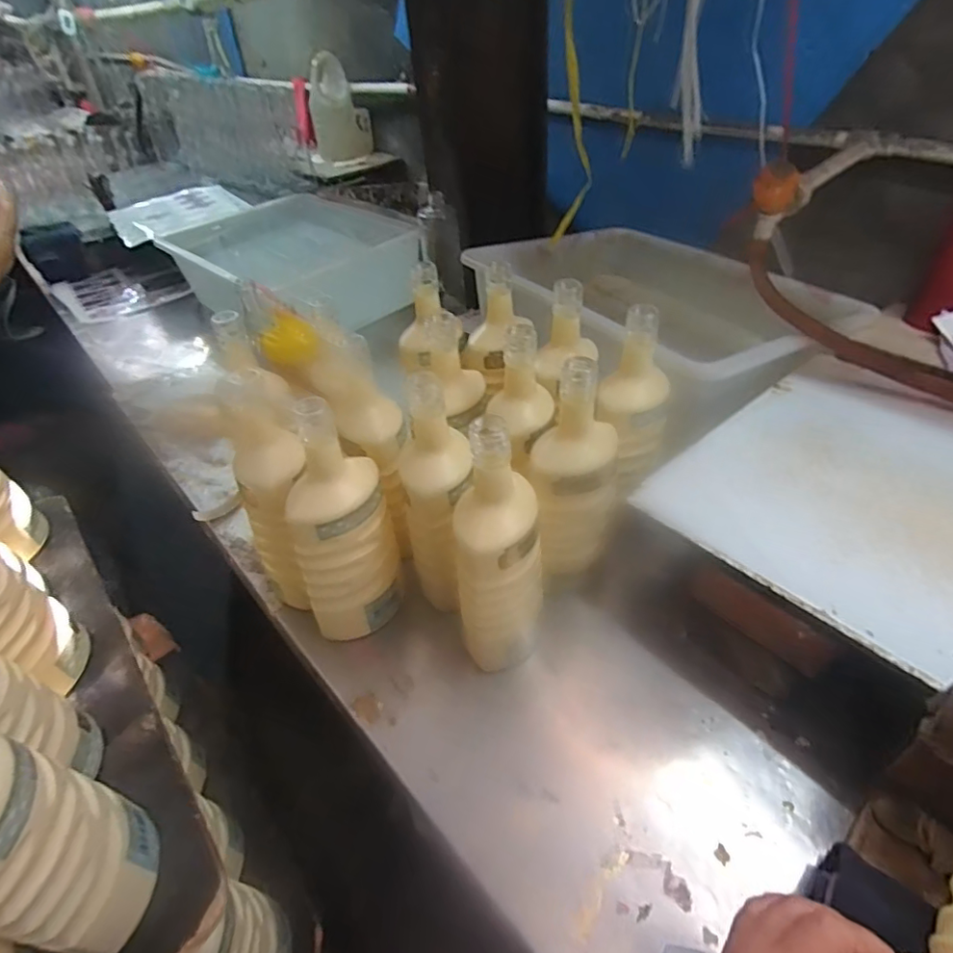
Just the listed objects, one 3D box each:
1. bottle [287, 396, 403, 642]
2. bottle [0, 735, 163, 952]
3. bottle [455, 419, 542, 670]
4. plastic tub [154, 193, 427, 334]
[{"bbox_3d":[-0.130,0.050,0.522,0.096,0.235,0.080,-13,44,-6],"label":"bottle"},{"bbox_3d":[-0.271,0.223,0.342,0.072,0.188,0.077,12,47,19],"label":"bottle"},{"bbox_3d":[0.018,0.069,0.485,0.076,0.234,0.097,2,45,10],"label":"bottle"},{"bbox_3d":[-0.393,-0.449,1.222,0.399,0.206,0.604,-32,49,-23],"label":"plastic tub"}]

